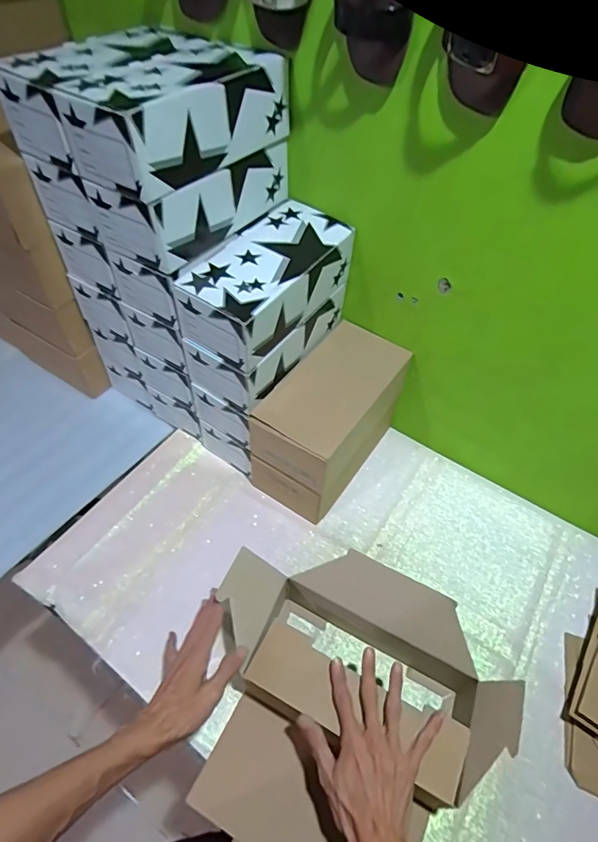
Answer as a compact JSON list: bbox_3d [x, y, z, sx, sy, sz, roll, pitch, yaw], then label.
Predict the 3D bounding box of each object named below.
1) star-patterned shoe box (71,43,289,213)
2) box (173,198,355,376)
[{"bbox_3d":[-0.131,-0.370,0.580,0.094,0.095,0.255,32,57,21],"label":"star-patterned shoe box"},{"bbox_3d":[-0.042,-0.204,0.691,0.125,0.096,0.261,31,57,20],"label":"box"}]

